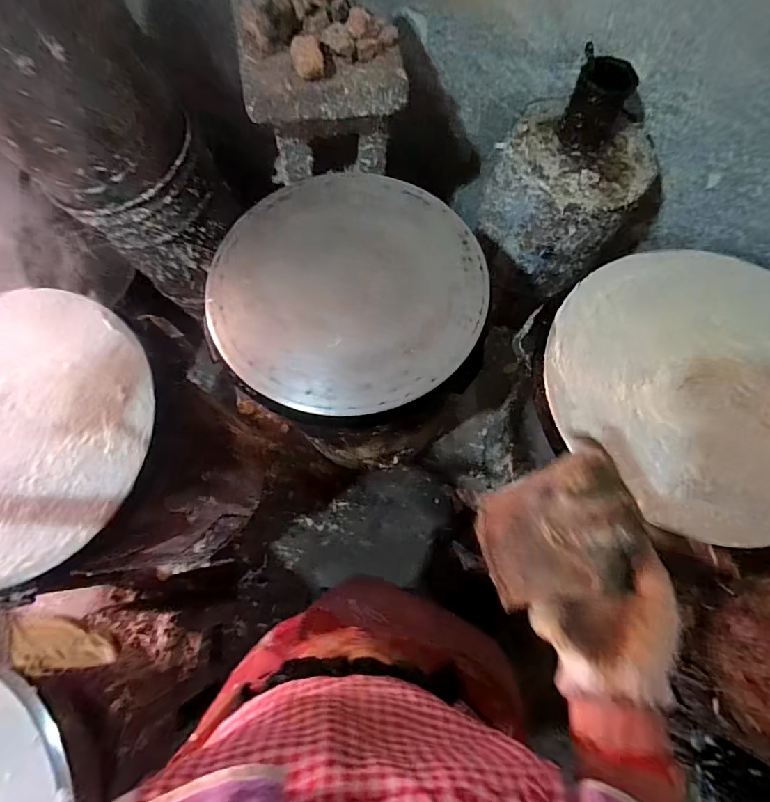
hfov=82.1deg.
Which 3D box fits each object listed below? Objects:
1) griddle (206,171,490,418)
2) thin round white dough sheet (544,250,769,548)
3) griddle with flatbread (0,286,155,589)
[{"bbox_3d":[-0.052,-0.163,0.605,0.360,0.038,0.367,0,72,1],"label":"griddle"},{"bbox_3d":[0.396,-0.025,0.540,0.373,0.033,0.381,-41,76,-12],"label":"thin round white dough sheet"},{"bbox_3d":[-0.461,0.032,0.543,0.334,0.033,0.362,4,72,2],"label":"griddle with flatbread"}]

